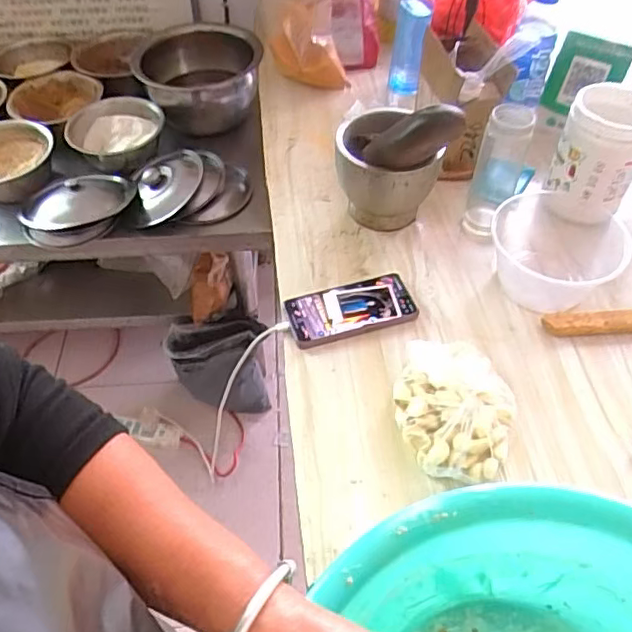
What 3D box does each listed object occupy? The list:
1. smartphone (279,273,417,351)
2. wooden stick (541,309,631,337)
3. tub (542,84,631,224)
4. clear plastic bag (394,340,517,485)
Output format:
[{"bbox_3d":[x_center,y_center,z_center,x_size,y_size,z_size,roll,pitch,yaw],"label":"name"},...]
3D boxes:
[{"bbox_3d":[0.046,-0.008,0.752,0.159,0.011,0.075,-15,52,-10],"label":"smartphone"},{"bbox_3d":[0.379,0.006,0.734,0.187,0.016,0.031,-3,51,-1],"label":"wooden stick"},{"bbox_3d":[0.382,-0.218,0.801,0.106,0.138,0.093,17,54,14],"label":"tub"},{"bbox_3d":[0.151,0.093,0.644,0.127,0.046,0.162,9,52,9],"label":"clear plastic bag"}]

